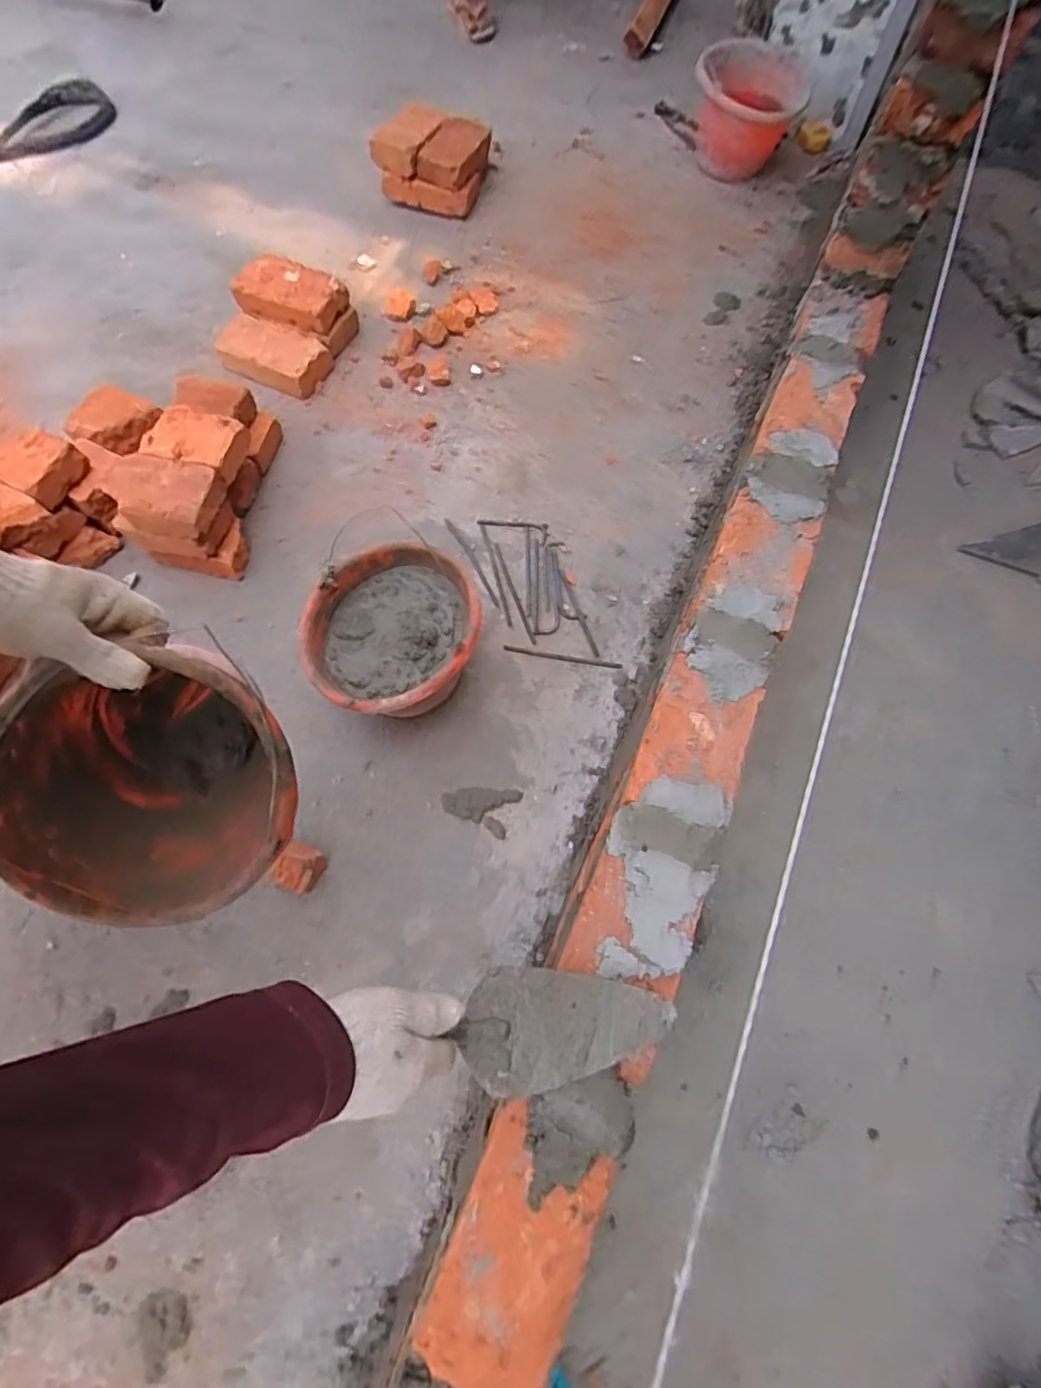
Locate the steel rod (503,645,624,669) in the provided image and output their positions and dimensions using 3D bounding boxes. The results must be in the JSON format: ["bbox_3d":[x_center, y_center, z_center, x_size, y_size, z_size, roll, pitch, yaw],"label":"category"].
[{"bbox_3d":[0.066,-0.058,1.000,0.186,0.004,0.011,10,67,4],"label":"steel rod"}]

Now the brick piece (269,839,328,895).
[{"bbox_3d":[-0.297,0.232,0.840,0.055,0.052,0.061,28,69,11],"label":"brick piece"}]

